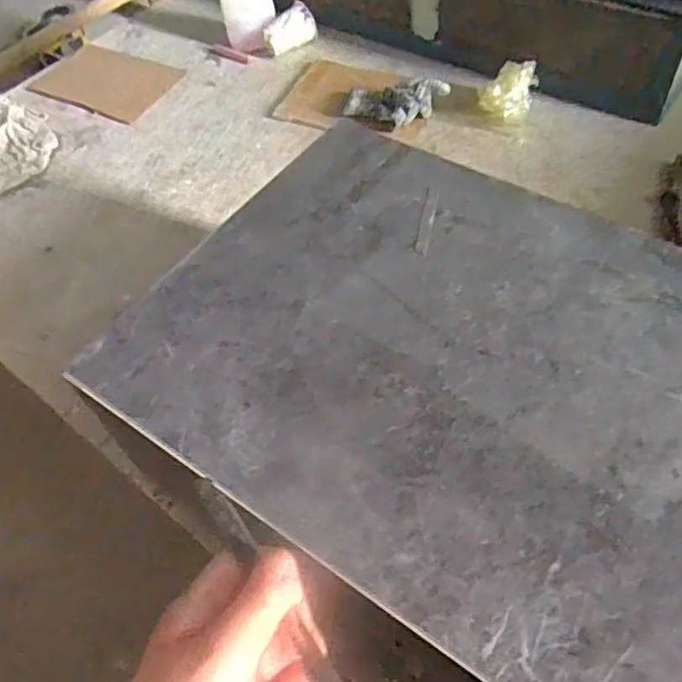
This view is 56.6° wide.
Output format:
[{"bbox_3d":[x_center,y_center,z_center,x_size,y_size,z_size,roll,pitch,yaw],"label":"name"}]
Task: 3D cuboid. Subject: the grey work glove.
[{"bbox_3d":[0.081,-0.355,0.947,0.154,0.041,0.075,5,55,9],"label":"grey work glove"}]

